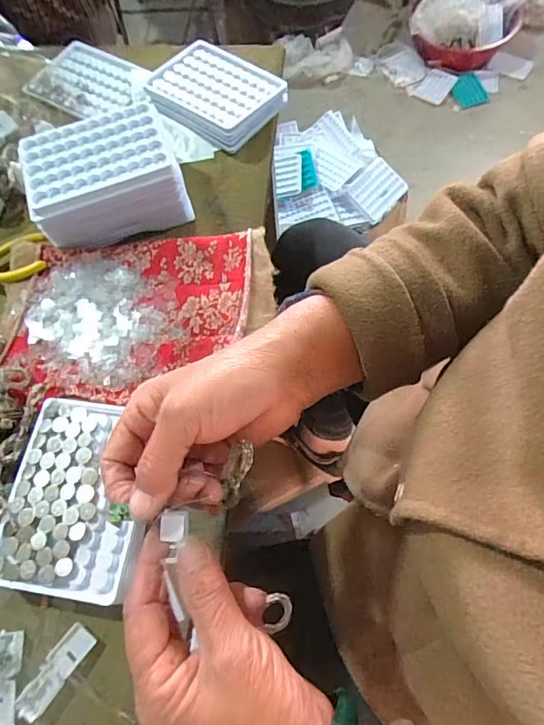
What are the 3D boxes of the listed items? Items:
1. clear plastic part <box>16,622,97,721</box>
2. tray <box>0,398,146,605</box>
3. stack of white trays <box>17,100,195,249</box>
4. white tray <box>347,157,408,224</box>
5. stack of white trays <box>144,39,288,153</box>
[{"bbox_3d":[-0.141,0.201,0.291,0.019,0.004,0.057,35,71,12],"label":"clear plastic part"},{"bbox_3d":[-0.136,0.092,0.315,0.096,0.011,0.128,9,68,2],"label":"tray"},{"bbox_3d":[-0.151,-0.166,0.410,0.127,0.062,0.088,-20,69,-7],"label":"stack of white trays"},{"bbox_3d":[0.221,-0.362,0.933,0.093,0.011,0.119,45,77,-1],"label":"white tray"},{"bbox_3d":[-0.063,-0.289,0.475,0.141,0.023,0.096,38,72,13],"label":"stack of white trays"}]

